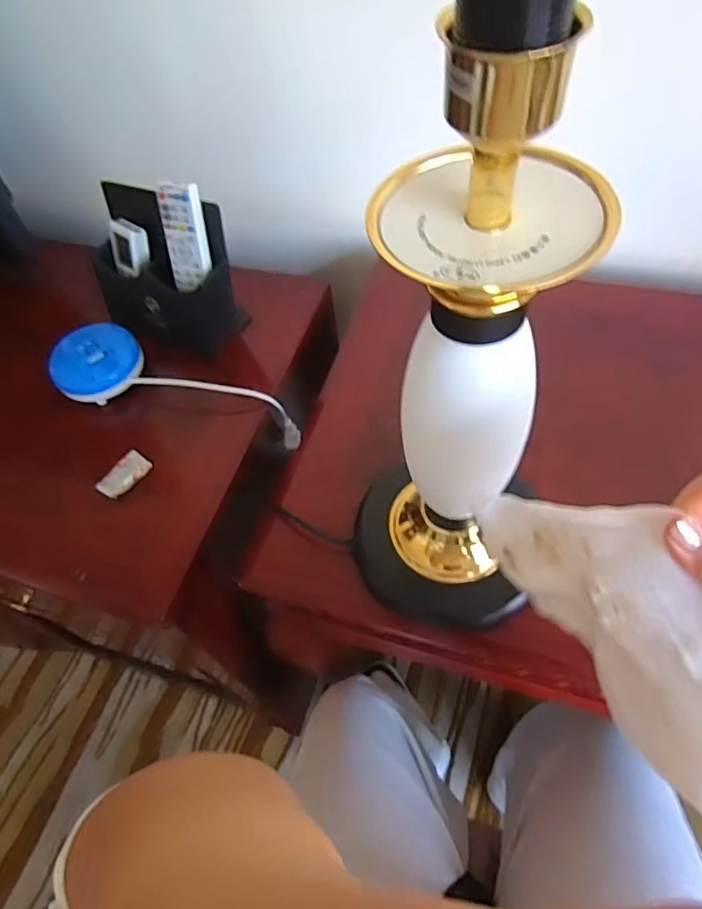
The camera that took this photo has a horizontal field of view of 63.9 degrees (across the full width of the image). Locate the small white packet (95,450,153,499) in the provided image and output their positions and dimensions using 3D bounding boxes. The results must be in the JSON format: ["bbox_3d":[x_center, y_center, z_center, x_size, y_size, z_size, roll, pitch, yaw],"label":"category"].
[{"bbox_3d":[-0.247,0.021,0.613,0.032,0.011,0.058,29,64,22],"label":"small white packet"}]

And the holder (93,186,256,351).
[{"bbox_3d":[-0.220,-0.219,0.675,0.186,0.148,0.100,21,61,18],"label":"holder"}]

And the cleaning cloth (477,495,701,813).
[{"bbox_3d":[0.122,0.073,0.252,0.015,0.081,0.146,-17,64,-39],"label":"cleaning cloth"}]

